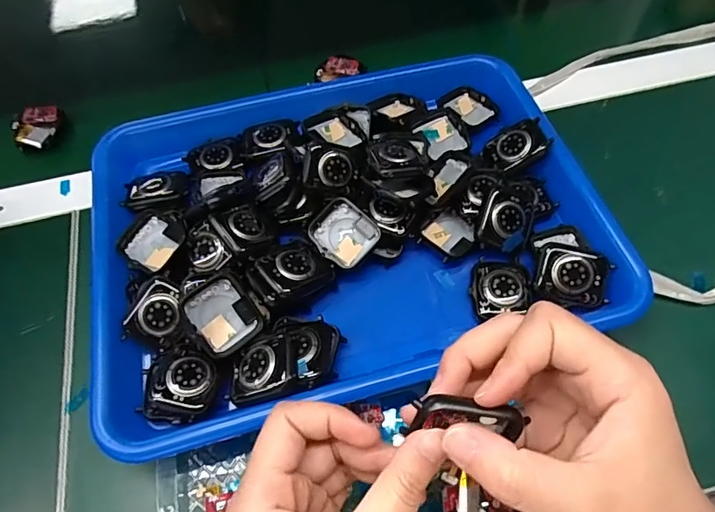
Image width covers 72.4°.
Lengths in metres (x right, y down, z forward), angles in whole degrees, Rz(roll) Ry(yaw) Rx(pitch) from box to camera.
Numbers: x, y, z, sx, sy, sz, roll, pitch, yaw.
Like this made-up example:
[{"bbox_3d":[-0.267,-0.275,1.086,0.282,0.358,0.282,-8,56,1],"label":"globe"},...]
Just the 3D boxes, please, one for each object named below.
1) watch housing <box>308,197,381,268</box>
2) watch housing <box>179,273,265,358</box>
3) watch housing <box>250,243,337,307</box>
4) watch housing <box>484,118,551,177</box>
[{"bbox_3d":[-0.009,-0.015,0.318,0.040,0.010,0.036,43,87,12],"label":"watch housing"},{"bbox_3d":[-0.077,0.034,0.282,0.036,0.008,0.041,-33,92,-25],"label":"watch housing"},{"bbox_3d":[-0.038,0.010,0.300,0.047,0.012,0.035,-25,75,-31],"label":"watch housing"},{"bbox_3d":[0.116,-0.079,0.356,0.043,0.014,0.029,-26,68,19],"label":"watch housing"}]

